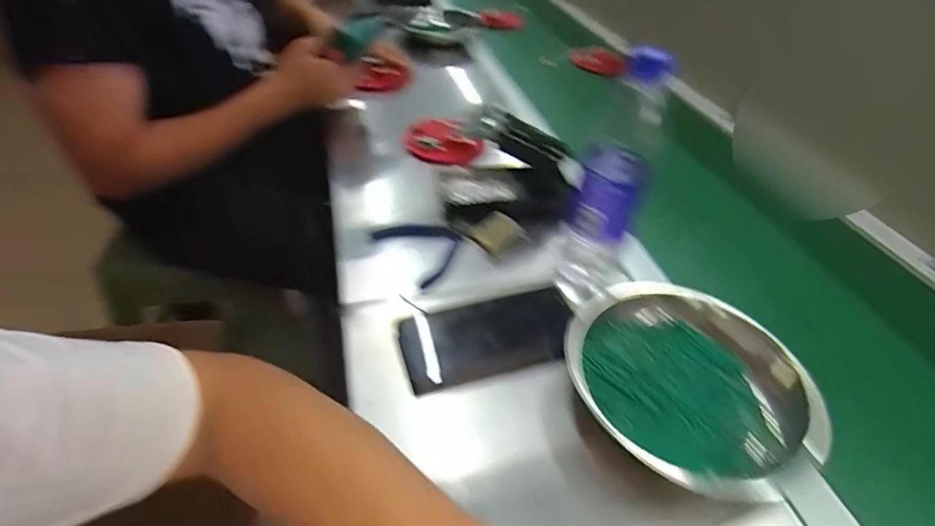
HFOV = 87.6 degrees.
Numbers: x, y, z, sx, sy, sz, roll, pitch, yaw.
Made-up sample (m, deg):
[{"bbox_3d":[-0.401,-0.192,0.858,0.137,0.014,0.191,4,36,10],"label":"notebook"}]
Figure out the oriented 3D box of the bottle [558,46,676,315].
[{"bbox_3d":[0.133,-0.069,0.455,0.065,0.235,0.060,24,44,22],"label":"bottle"}]

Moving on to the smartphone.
[{"bbox_3d":[0.018,0.065,0.432,0.148,0.012,0.072,-14,54,-4],"label":"smartphone"}]

